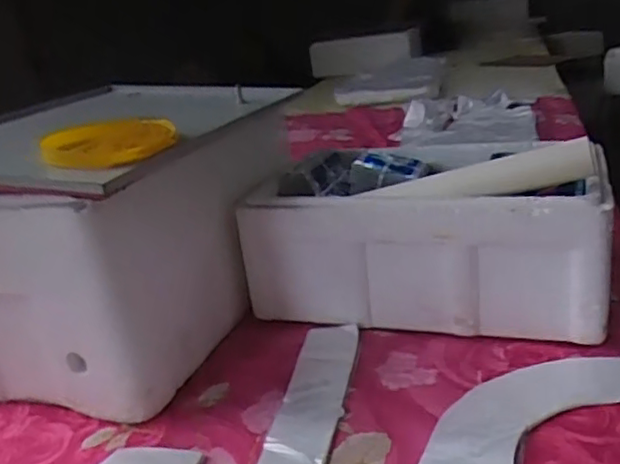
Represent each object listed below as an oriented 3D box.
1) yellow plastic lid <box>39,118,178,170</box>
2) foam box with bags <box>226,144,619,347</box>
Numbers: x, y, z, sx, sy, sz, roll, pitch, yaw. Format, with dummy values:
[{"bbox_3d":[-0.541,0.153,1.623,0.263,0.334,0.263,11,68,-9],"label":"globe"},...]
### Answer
[{"bbox_3d":[-0.196,-0.089,0.627,0.125,0.027,0.125,-6,21,2],"label":"yellow plastic lid"},{"bbox_3d":[0.139,-0.006,0.776,0.381,0.188,0.249,0,23,19],"label":"foam box with bags"}]

